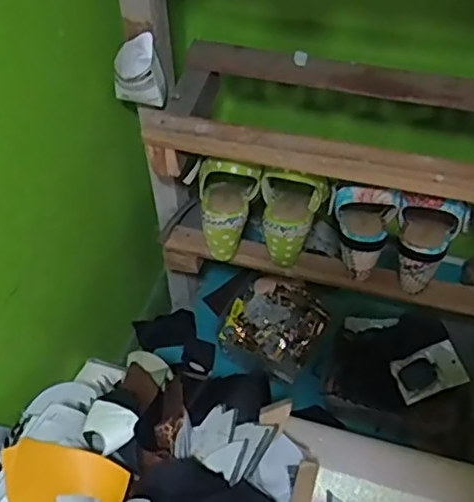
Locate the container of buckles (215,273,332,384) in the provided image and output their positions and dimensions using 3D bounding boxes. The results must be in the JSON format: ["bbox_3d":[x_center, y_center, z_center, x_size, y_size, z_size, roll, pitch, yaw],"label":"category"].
[{"bbox_3d":[0.060,0.125,1.028,0.161,0.074,0.156,24,53,21],"label":"container of buckles"}]

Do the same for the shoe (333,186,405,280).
[{"bbox_3d":[0.159,-0.029,0.779,0.080,0.125,0.069,9,49,9],"label":"shoe"}]

